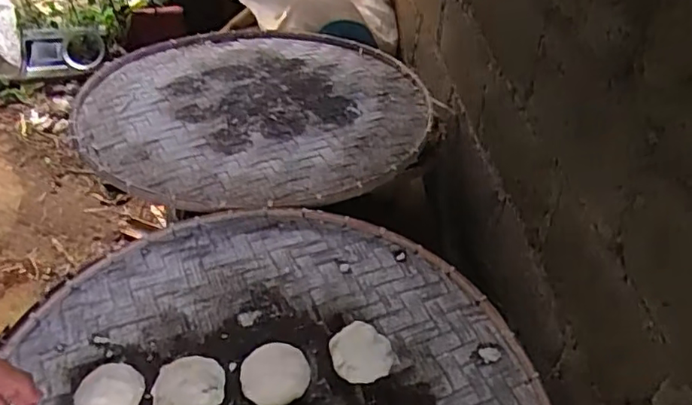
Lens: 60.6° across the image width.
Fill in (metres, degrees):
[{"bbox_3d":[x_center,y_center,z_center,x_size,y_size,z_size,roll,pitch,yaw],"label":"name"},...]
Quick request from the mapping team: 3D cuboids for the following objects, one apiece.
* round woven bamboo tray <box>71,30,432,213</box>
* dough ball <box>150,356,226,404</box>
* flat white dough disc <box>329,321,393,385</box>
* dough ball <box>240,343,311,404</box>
[{"bbox_3d":[-0.180,-0.216,1.223,0.682,0.032,0.691,2,38,-2],"label":"round woven bamboo tray"},{"bbox_3d":[-0.197,0.227,0.740,0.088,0.048,0.082,0,47,0],"label":"dough ball"},{"bbox_3d":[0.018,0.198,0.781,0.082,0.049,0.073,36,56,29],"label":"flat white dough disc"},{"bbox_3d":[-0.089,0.215,0.752,0.081,0.043,0.074,0,47,0],"label":"dough ball"}]

